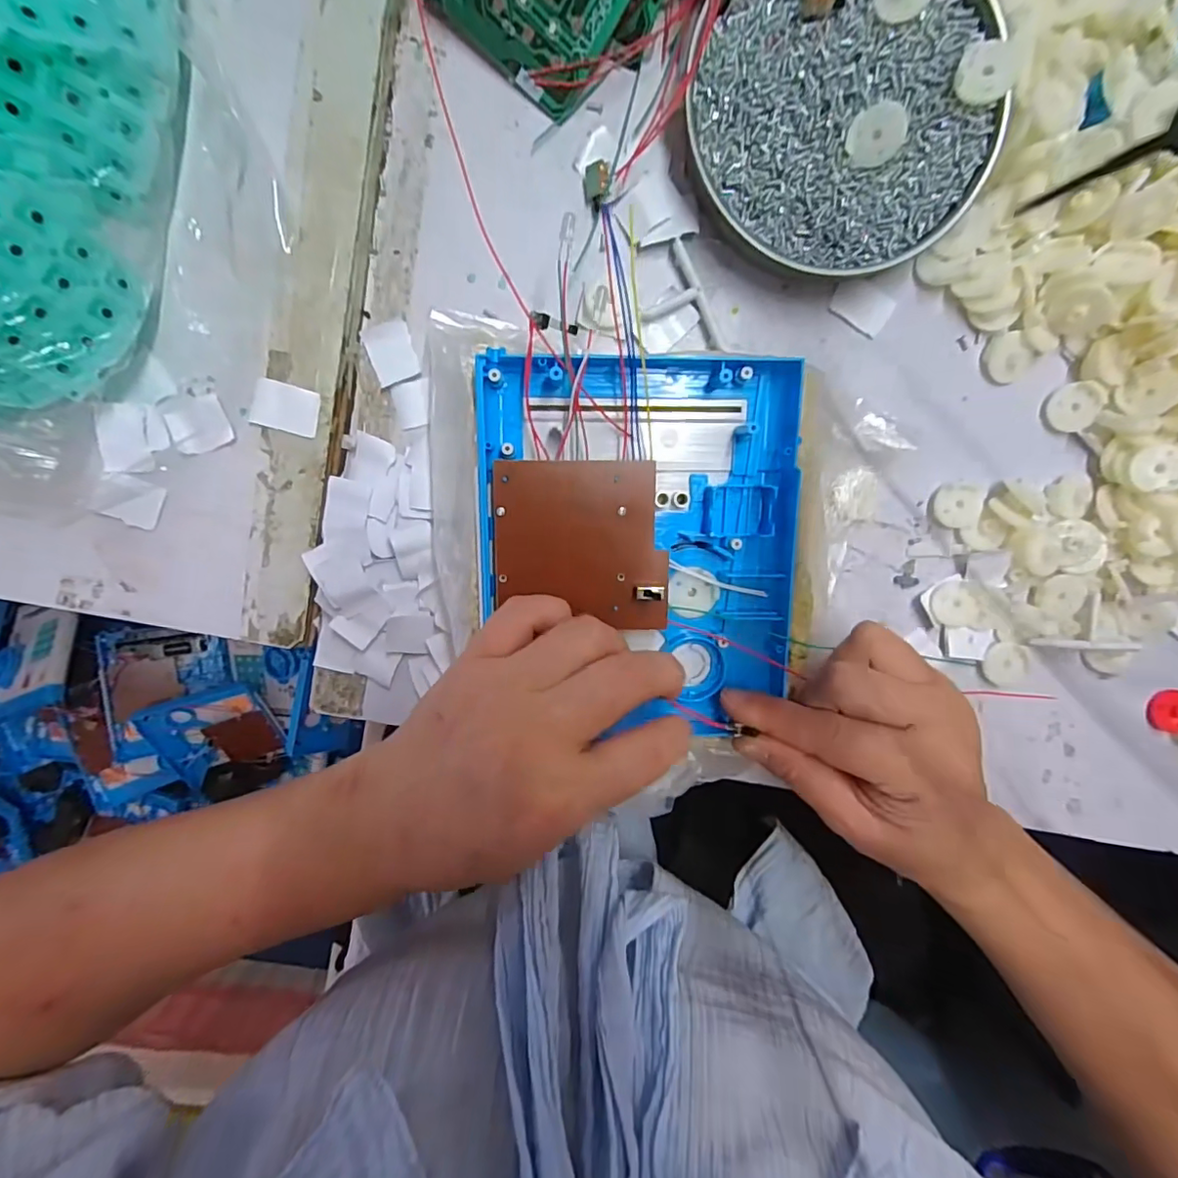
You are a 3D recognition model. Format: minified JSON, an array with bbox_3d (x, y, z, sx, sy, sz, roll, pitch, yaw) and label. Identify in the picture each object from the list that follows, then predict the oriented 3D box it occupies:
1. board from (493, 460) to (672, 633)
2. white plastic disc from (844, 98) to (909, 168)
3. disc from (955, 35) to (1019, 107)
[{"bbox_3d":[-0.003,-0.018,0.232,0.072,0.004,0.069,-1,99,-3],"label":"board"},{"bbox_3d":[0.127,-0.201,0.242,0.023,0.005,0.022,13,113,31],"label":"white plastic disc"},{"bbox_3d":[0.168,-0.219,0.228,0.022,0.005,0.026,10,98,-5],"label":"disc"}]

